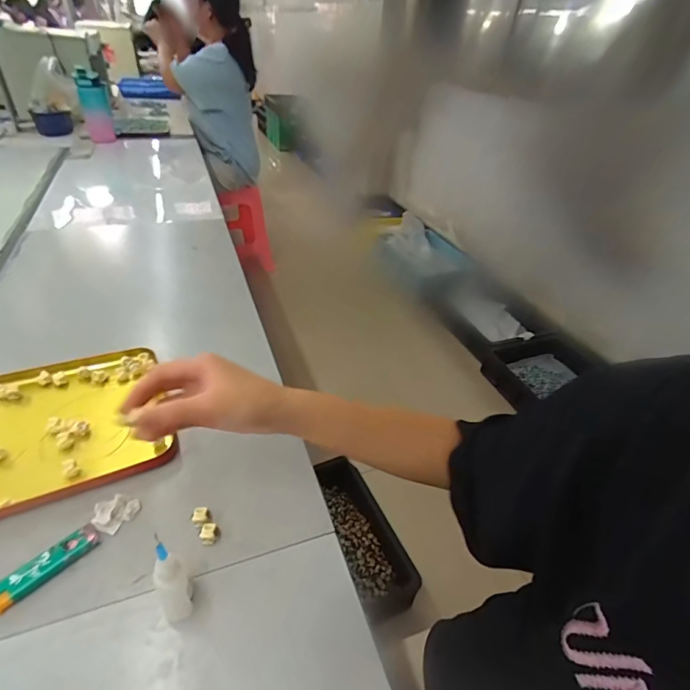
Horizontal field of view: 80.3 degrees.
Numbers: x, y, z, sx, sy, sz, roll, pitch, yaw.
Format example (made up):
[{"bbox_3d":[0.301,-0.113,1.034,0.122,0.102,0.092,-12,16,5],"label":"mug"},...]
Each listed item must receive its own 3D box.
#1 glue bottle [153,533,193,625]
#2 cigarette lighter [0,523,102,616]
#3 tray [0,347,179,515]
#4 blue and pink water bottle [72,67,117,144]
[{"bbox_3d":[-0.130,0.179,0.308,0.022,0.081,0.027,-19,45,-30],"label":"glue bottle"},{"bbox_3d":[-0.251,0.186,0.344,0.026,0.010,0.081,33,45,29],"label":"cigarette lighter"},{"bbox_3d":[-0.336,0.090,0.452,0.245,0.016,0.204,-14,42,-24],"label":"tray"},{"bbox_3d":[-0.851,-0.817,1.399,0.092,0.194,0.086,-14,42,-23],"label":"blue and pink water bottle"}]

